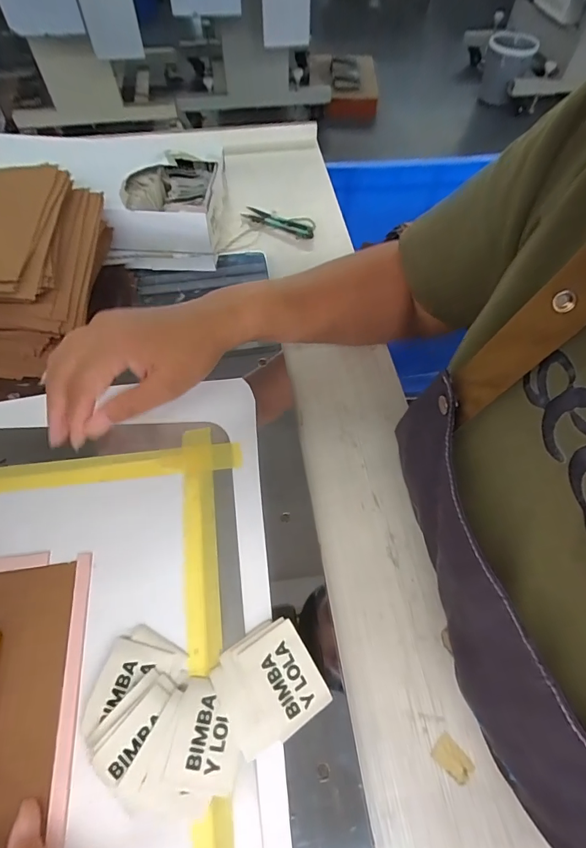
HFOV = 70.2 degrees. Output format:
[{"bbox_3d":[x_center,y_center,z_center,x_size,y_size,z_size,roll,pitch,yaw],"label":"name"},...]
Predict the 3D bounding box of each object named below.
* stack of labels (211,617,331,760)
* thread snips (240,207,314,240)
[{"bbox_3d":[-0.016,0.167,0.271,0.061,0.011,0.062,-29,64,-17],"label":"stack of labels"},{"bbox_3d":[-0.020,-0.259,0.535,0.100,0.014,0.019,23,62,12],"label":"thread snips"}]

